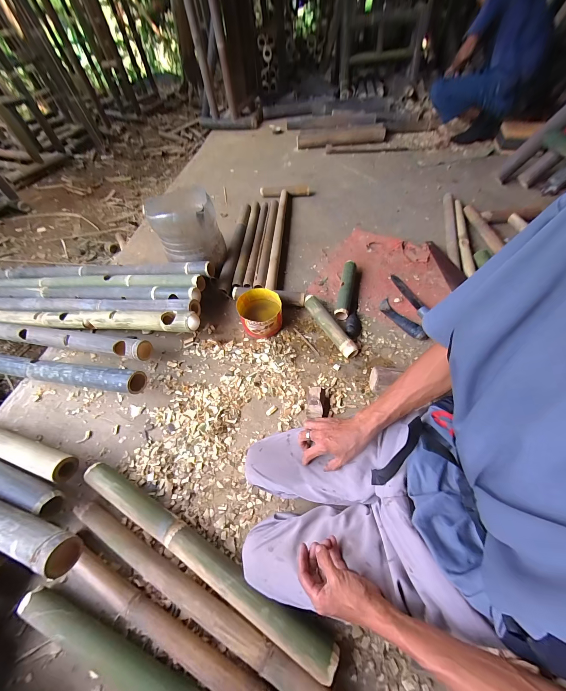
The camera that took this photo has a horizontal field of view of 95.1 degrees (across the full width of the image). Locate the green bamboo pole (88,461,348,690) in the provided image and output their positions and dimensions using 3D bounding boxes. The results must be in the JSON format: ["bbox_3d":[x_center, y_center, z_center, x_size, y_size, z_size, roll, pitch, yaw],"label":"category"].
[{"bbox_3d":[-0.193,0.443,0.560,0.649,0.063,0.059,23,60,17],"label":"green bamboo pole"}]

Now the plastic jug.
[{"bbox_3d":[-0.374,-0.469,1.011,0.230,0.195,0.249,-15,57,-8],"label":"plastic jug"}]

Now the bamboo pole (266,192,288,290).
[{"bbox_3d":[-0.017,-0.520,1.186,0.049,0.045,0.736,3,57,4],"label":"bamboo pole"}]

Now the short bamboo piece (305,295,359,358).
[{"bbox_3d":[0.158,-0.070,0.883,0.057,0.054,0.270,-23,58,-13],"label":"short bamboo piece"}]

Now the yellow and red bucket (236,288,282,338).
[{"bbox_3d":[-0.079,-0.114,0.905,0.148,0.089,0.152,-1,56,2],"label":"yellow and red bucket"}]

